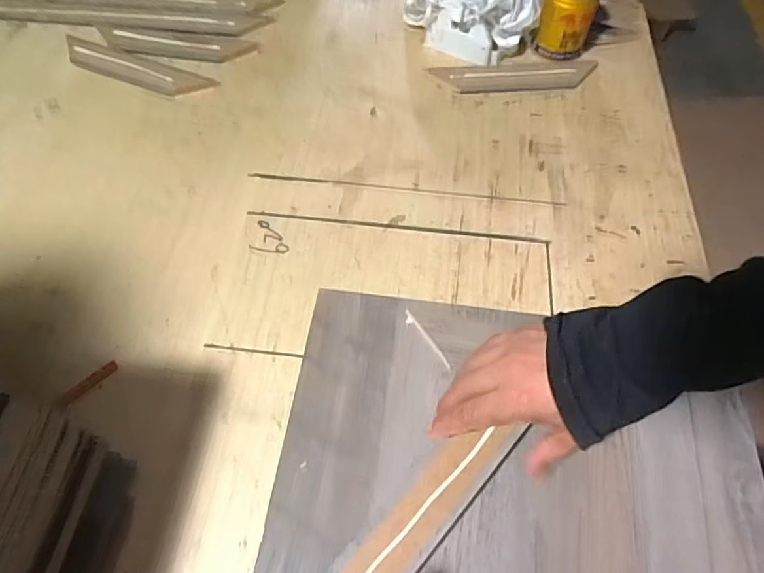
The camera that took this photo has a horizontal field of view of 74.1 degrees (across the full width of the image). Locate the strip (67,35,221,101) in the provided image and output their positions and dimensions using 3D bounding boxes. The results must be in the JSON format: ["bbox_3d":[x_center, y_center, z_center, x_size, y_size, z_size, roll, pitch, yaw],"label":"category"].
[{"bbox_3d":[-0.307,-0.271,0.628,0.203,0.009,0.045,20,62,9],"label":"strip"}]

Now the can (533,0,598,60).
[{"bbox_3d":[0.228,-0.335,0.626,0.065,0.090,0.055,17,62,8],"label":"can"}]

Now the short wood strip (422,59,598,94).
[{"bbox_3d":[0.169,-0.266,0.639,0.202,0.008,0.050,-3,61,-3],"label":"short wood strip"}]

